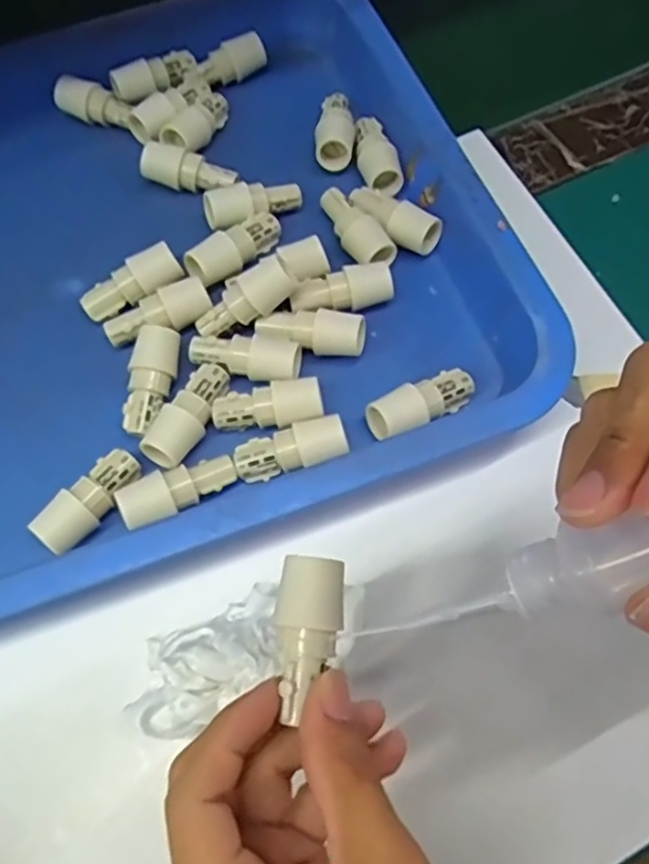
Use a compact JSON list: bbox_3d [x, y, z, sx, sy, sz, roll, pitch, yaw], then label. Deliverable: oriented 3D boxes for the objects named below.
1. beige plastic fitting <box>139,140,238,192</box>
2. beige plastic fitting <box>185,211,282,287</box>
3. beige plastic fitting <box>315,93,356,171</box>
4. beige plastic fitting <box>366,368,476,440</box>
[{"bbox_3d":[-0.078,-0.149,0.391,0.054,0.019,0.021,17,68,7],"label":"beige plastic fitting"},{"bbox_3d":[-0.047,-0.097,0.362,0.056,0.024,0.020,-41,73,-16],"label":"beige plastic fitting"},{"bbox_3d":[0.007,-0.182,0.405,0.023,0.017,0.054,4,67,2],"label":"beige plastic fitting"},{"bbox_3d":[0.047,-0.013,0.330,0.056,0.024,0.021,-30,70,-12],"label":"beige plastic fitting"}]

